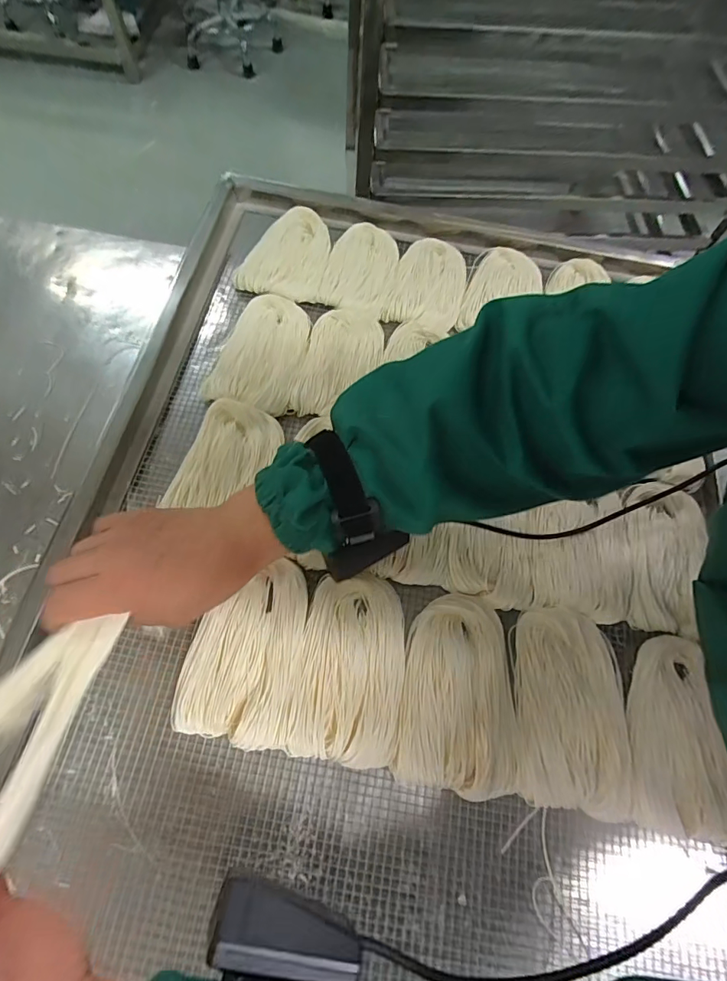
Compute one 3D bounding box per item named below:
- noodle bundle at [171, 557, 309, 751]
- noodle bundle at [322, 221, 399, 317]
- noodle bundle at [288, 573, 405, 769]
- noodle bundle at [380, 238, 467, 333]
[{"bbox_3d":[-0.094,0.126,0.381,0.086,0.025,0.136,6,66,0],"label":"noodle bundle"},{"bbox_3d":[-0.002,-0.260,0.552,0.077,0.013,0.141,10,66,1],"label":"noodle bundle"},{"bbox_3d":[-0.009,0.141,0.383,0.080,0.022,0.137,7,66,0],"label":"noodle bundle"},{"bbox_3d":[0.078,-0.246,0.551,0.083,0.017,0.146,17,66,4],"label":"noodle bundle"}]

